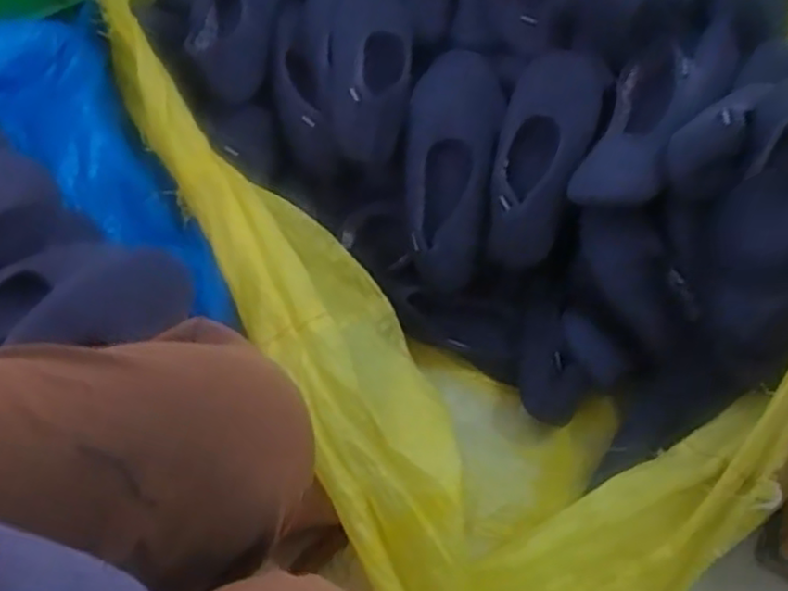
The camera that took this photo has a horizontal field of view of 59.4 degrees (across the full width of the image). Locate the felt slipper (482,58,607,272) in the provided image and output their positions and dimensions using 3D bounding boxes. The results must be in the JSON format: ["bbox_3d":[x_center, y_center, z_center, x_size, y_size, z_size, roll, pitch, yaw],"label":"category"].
[{"bbox_3d":[0.168,-0.163,0.793,0.102,0.071,0.264,17,88,7],"label":"felt slipper"}]

